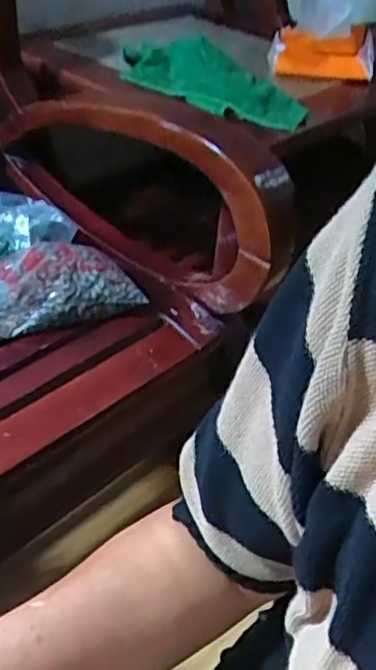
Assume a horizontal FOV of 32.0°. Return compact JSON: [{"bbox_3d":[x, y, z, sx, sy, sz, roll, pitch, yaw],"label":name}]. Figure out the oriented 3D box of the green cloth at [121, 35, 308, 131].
[{"bbox_3d":[0.048,-0.350,0.909,0.259,0.055,0.155,28,45,27],"label":"green cloth"}]

